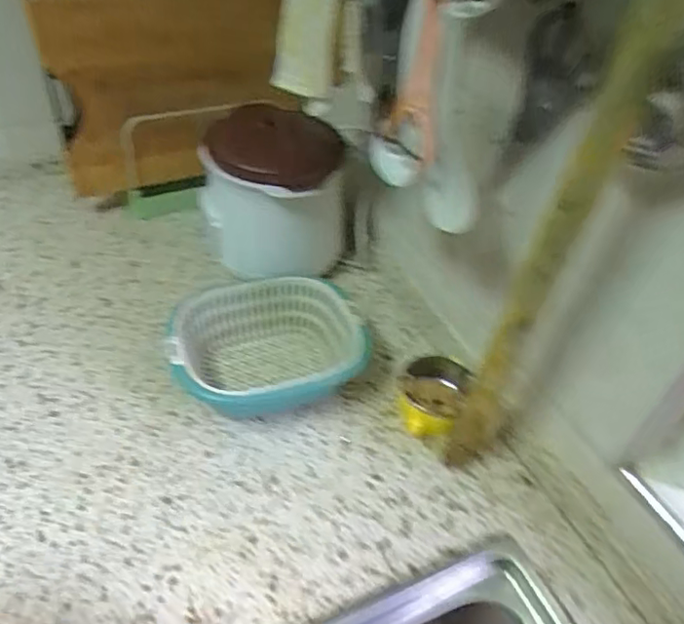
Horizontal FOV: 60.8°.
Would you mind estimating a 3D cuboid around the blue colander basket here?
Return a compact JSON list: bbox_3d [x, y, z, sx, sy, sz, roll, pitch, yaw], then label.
[{"bbox_3d":[-0.092,0.051,0.739,0.225,0.092,0.198,-7,45,-14],"label":"blue colander basket"}]

